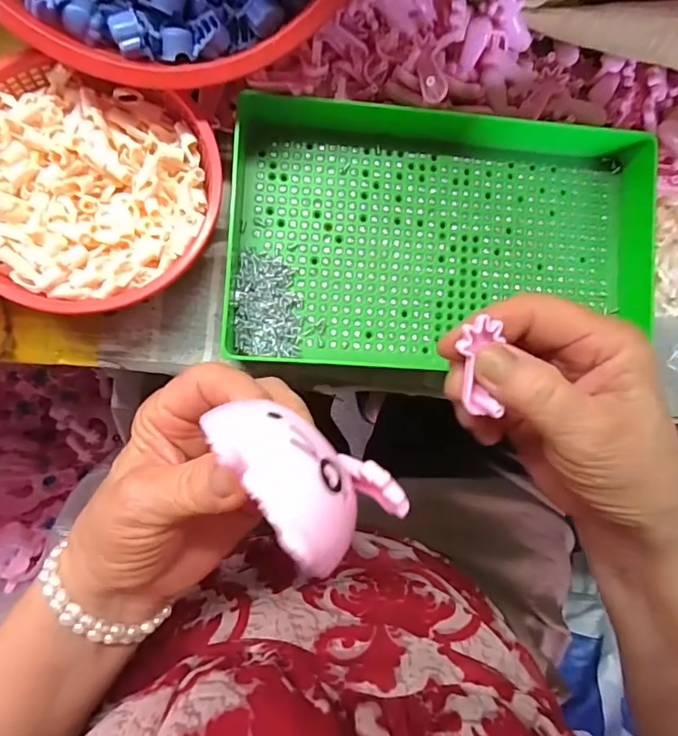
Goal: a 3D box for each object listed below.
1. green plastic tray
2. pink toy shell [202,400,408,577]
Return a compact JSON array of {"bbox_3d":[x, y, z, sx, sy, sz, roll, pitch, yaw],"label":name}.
[{"bbox_3d":[0.060,-0.078,0.288,0.244,0.031,0.147,-1,88,-6],"label":"green plastic tray"},{"bbox_3d":[-0.007,0.029,0.136,0.033,0.037,0.057,-36,92,-5],"label":"pink toy shell"}]

